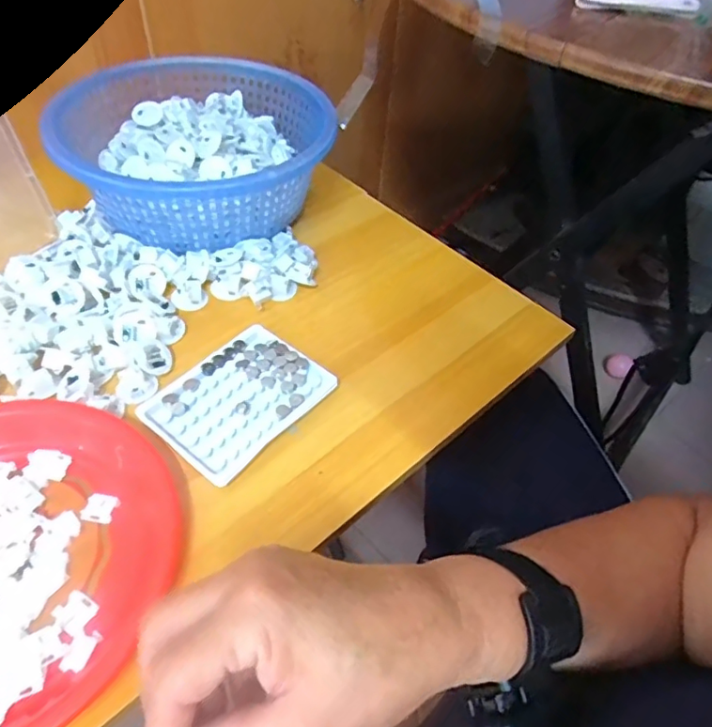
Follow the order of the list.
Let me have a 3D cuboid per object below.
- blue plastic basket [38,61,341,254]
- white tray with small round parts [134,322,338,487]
[{"bbox_3d":[-0.154,-0.214,0.578,0.250,0.095,0.245,3,49,-3],"label":"blue plastic basket"},{"bbox_3d":[-0.093,0.025,0.443,0.096,0.009,0.128,34,54,22],"label":"white tray with small round parts"}]

